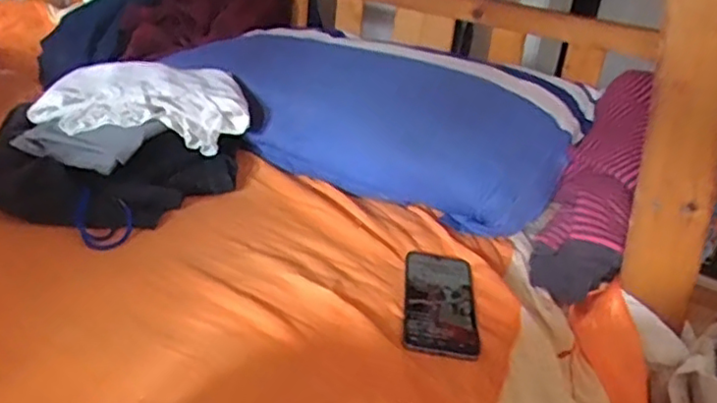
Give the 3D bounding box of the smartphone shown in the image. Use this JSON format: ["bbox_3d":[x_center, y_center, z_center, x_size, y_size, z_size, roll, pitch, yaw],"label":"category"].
[{"bbox_3d":[0.087,0.103,0.694,0.074,0.011,0.179,8,26,2],"label":"smartphone"}]

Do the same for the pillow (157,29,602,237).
[{"bbox_3d":[0.005,-0.144,0.987,0.622,0.160,0.252,17,28,19],"label":"pillow"}]

